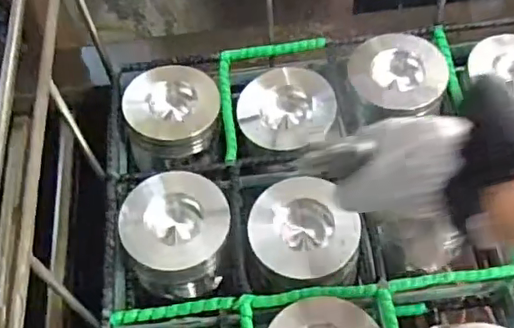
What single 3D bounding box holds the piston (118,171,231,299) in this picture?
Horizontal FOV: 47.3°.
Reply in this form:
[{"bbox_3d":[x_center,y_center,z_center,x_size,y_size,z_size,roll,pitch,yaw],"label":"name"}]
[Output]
[{"bbox_3d":[-0.082,0.073,0.617,0.106,0.081,0.107,-1,58,2],"label":"piston"}]

